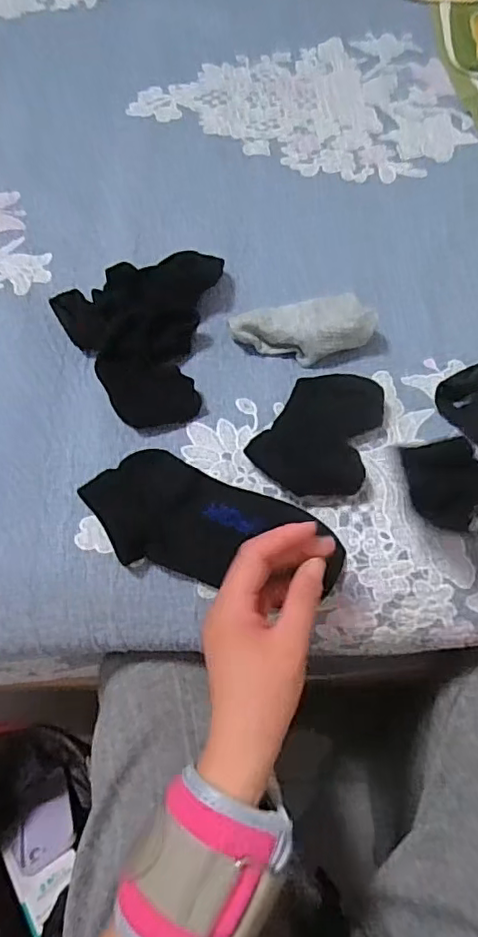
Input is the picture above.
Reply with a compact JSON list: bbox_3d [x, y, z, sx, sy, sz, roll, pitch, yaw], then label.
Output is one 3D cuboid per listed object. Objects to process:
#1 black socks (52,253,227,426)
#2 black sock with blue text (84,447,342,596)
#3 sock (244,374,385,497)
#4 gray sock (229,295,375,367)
[{"bbox_3d":[-0.071,-0.120,0.515,0.161,0.045,0.172,-18,64,-9],"label":"black socks"},{"bbox_3d":[-0.019,0.046,0.434,0.193,0.031,0.083,21,65,10],"label":"black sock with blue text"},{"bbox_3d":[0.069,-0.031,0.478,0.087,0.021,0.118,22,65,11],"label":"sock"},{"bbox_3d":[0.056,-0.125,0.516,0.122,0.038,0.052,-7,63,-4],"label":"gray sock"}]

